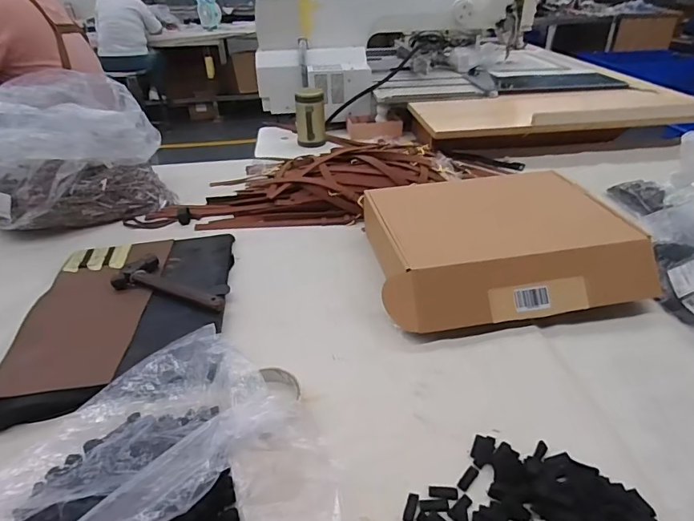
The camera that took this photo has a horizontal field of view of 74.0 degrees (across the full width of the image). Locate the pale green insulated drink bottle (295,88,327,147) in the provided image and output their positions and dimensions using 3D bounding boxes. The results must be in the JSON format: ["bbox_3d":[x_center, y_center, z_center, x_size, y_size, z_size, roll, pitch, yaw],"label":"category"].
[{"bbox_3d":[-0.106,-0.409,1.327,0.084,0.145,0.074,-3,33,-2],"label":"pale green insulated drink bottle"}]

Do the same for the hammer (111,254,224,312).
[{"bbox_3d":[-0.257,0.032,0.694,0.192,0.028,0.078,11,35,19],"label":"hammer"}]

